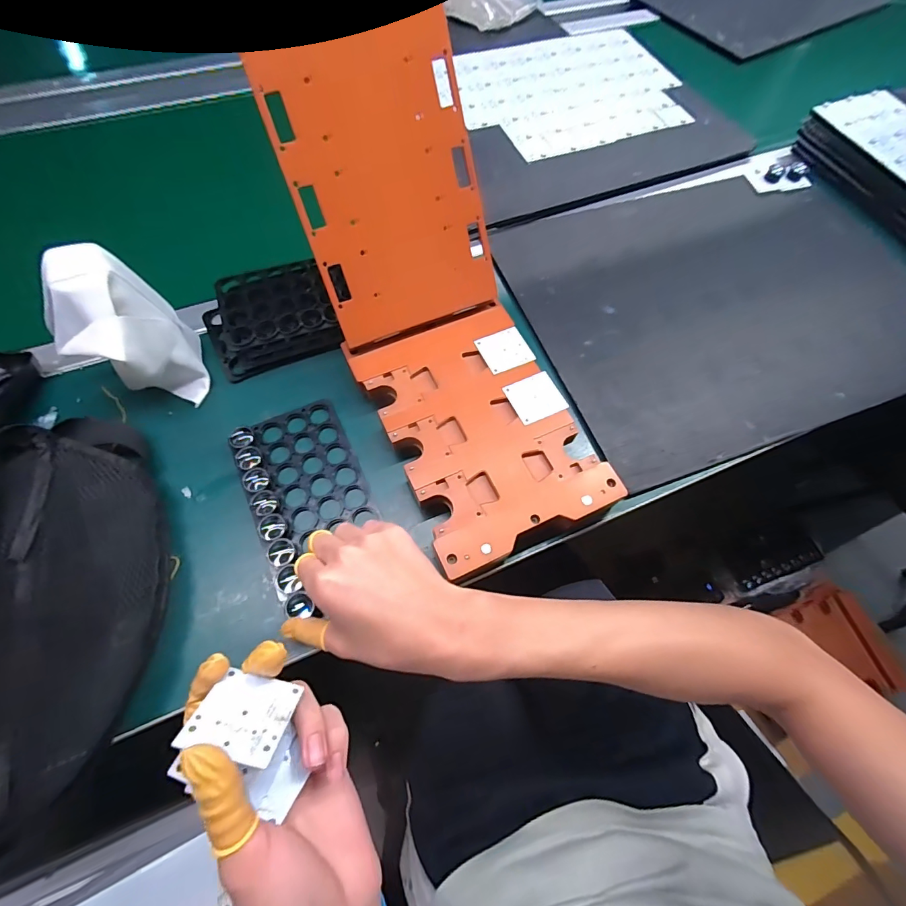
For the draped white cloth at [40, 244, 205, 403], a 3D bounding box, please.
[{"bbox_3d":[-0.287,-0.104,0.384,0.085,0.117,0.094,-28,69,-14],"label":"draped white cloth"}]

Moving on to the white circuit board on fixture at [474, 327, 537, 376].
[{"bbox_3d":[0.051,-0.103,0.427,0.047,0.004,0.044,-23,68,-12],"label":"white circuit board on fixture"}]

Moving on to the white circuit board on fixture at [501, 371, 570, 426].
[{"bbox_3d":[0.077,-0.052,0.405,0.047,0.006,0.045,-22,68,-12],"label":"white circuit board on fixture"}]

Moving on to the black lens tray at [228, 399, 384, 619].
[{"bbox_3d":[-0.126,0.037,0.382,0.098,0.023,0.181,-23,68,-12],"label":"black lens tray"}]

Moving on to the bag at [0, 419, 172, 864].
[{"bbox_3d":[-0.342,0.120,0.315,0.242,0.060,0.310,-10,66,-7],"label":"bag"}]

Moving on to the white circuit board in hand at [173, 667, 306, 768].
[{"bbox_3d":[-0.105,0.132,0.218,0.042,0.045,0.004,15,109,-2],"label":"white circuit board in hand"}]

